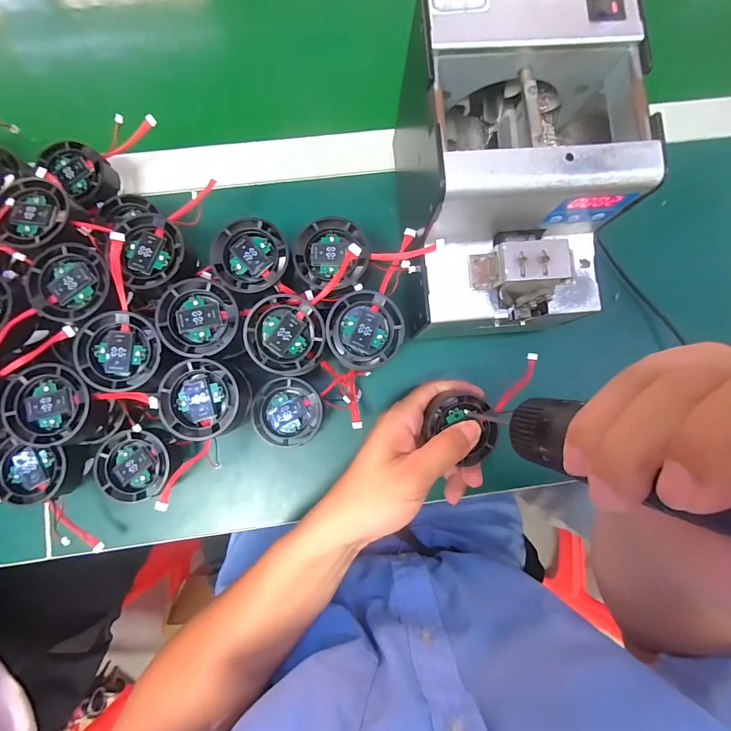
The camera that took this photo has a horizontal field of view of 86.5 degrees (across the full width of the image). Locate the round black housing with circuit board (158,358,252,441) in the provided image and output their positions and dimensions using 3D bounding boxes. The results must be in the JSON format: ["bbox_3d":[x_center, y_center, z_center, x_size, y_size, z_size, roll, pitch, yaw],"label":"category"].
[{"bbox_3d":[-0.109,0.024,0.274,0.052,0.041,0.052,0,82,-2],"label":"round black housing with circuit board"}]

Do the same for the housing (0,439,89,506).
[{"bbox_3d":[-0.241,0.079,0.286,0.052,0.024,0.043,6,82,-1],"label":"housing"}]

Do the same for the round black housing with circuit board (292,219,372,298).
[{"bbox_3d":[-0.024,-0.077,0.272,0.051,0.015,0.053,0,82,-2],"label":"round black housing with circuit board"}]

